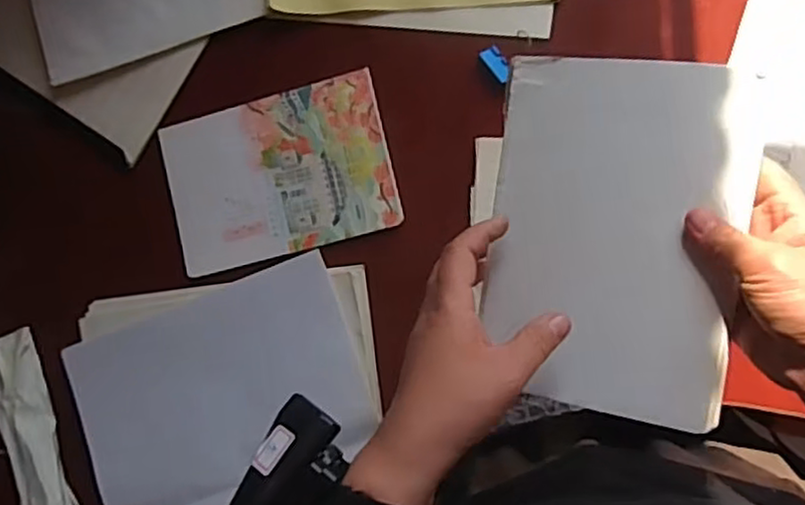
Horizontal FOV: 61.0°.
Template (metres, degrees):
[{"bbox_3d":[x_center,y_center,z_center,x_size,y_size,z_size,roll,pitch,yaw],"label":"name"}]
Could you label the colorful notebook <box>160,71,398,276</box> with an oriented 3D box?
[{"bbox_3d":[-0.110,-0.068,0.605,0.199,0.005,0.139,-14,86,9],"label":"colorful notebook"}]

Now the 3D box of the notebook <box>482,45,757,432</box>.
[{"bbox_3d":[0.125,-0.010,0.411,0.142,0.011,0.205,9,95,22],"label":"notebook"}]

